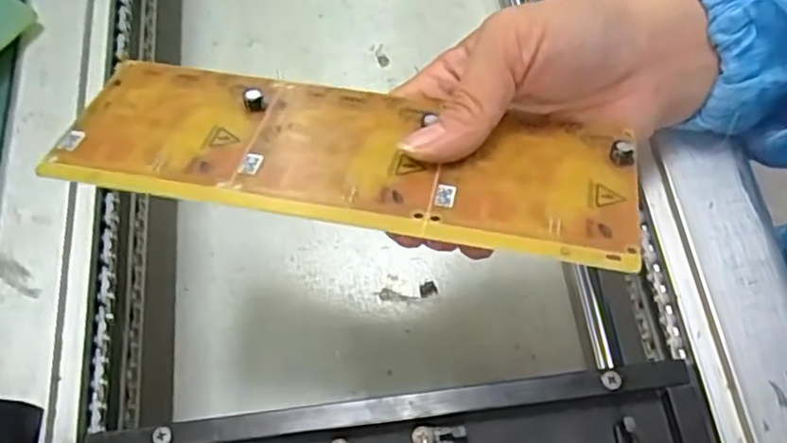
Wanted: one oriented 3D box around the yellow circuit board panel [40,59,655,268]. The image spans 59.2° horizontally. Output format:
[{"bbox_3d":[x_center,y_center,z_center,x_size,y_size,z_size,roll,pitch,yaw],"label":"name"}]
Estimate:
[{"bbox_3d":[-0.018,-0.026,0.259,0.208,0.004,0.068,9,48,7],"label":"yellow circuit board panel"}]

